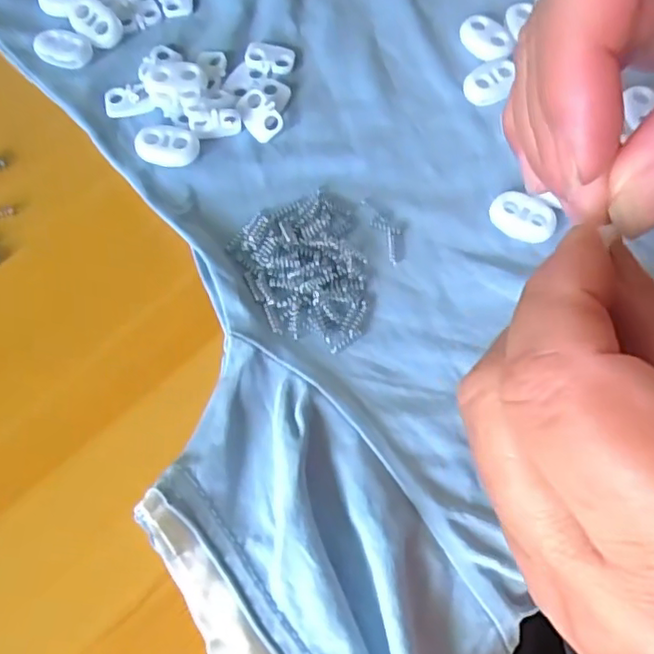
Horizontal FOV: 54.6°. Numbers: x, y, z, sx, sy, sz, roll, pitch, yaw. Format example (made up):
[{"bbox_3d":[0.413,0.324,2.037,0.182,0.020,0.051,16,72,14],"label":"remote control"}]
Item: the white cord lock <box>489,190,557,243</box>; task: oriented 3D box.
[{"bbox_3d":[0.066,-0.037,0.214,0.022,0.008,0.012,32,73,12],"label":"white cord lock"}]

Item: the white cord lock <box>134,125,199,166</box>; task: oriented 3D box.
[{"bbox_3d":[-0.057,-0.064,0.226,0.022,0.004,0.013,5,70,3],"label":"white cord lock"}]

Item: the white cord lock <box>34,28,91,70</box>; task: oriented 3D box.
[{"bbox_3d":[-0.102,-0.107,0.243,0.022,0.004,0.016,14,70,6],"label":"white cord lock"}]

